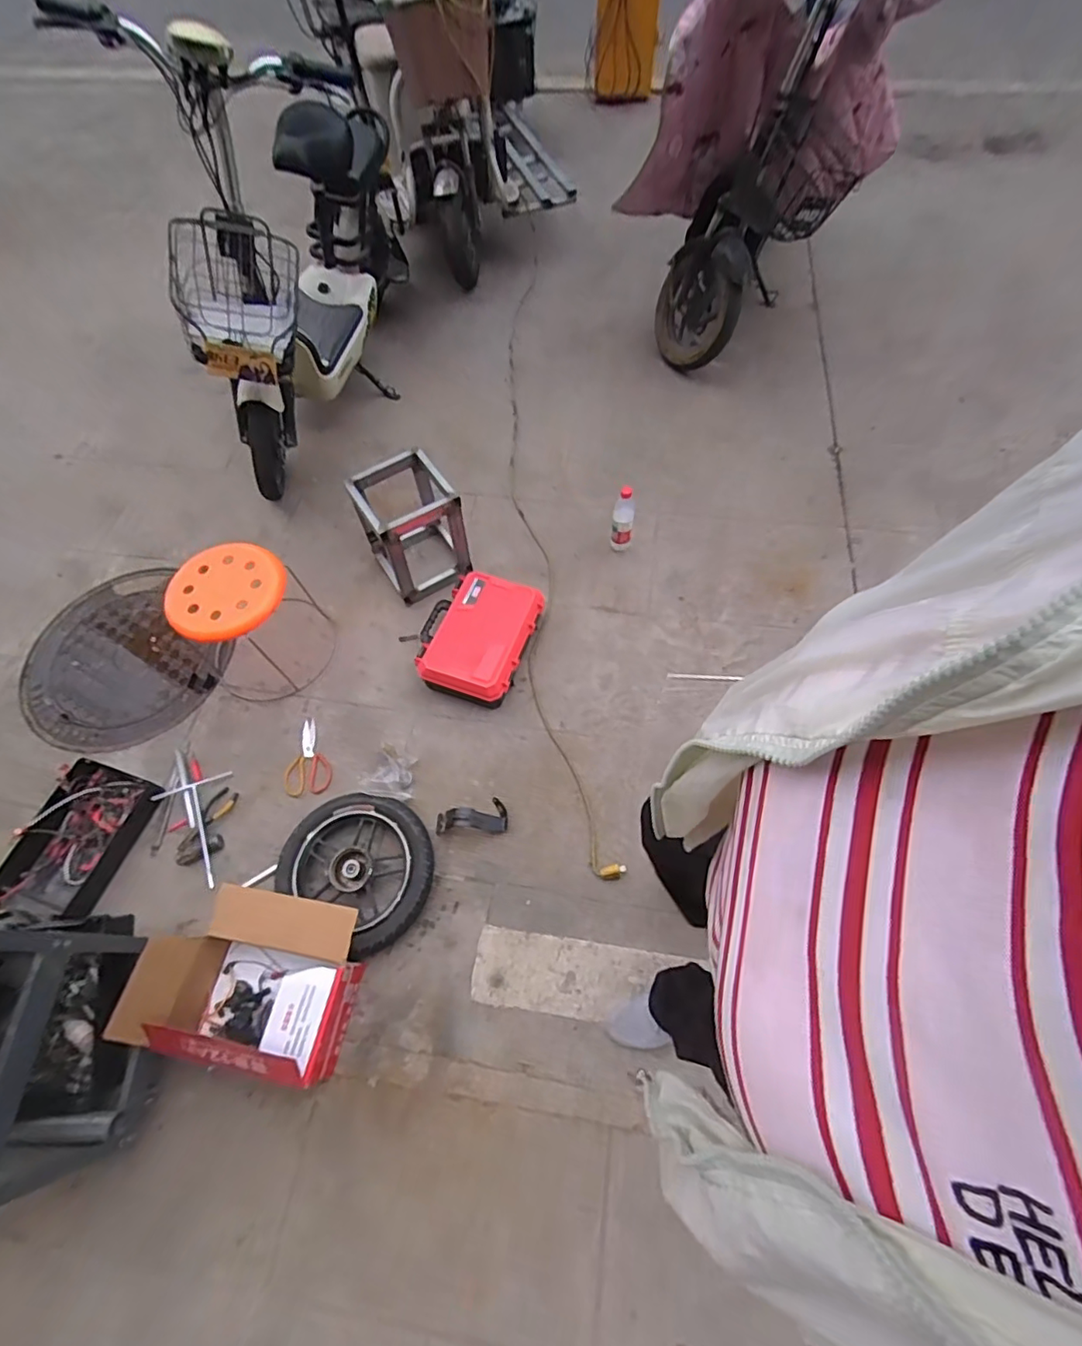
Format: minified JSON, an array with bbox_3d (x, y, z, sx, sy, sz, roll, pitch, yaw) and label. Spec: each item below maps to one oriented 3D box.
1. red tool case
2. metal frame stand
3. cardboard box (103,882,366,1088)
[{"bbox_3d":[-0.186,-0.108,1.587,0.304,0.096,0.345,18,64,11],"label":"red tool case"},{"bbox_3d":[-0.370,-0.415,1.635,0.254,0.321,0.255,-28,65,-12],"label":"metal frame stand"},{"bbox_3d":[-0.619,0.649,1.222,0.404,0.202,0.319,8,65,7],"label":"cardboard box"}]

